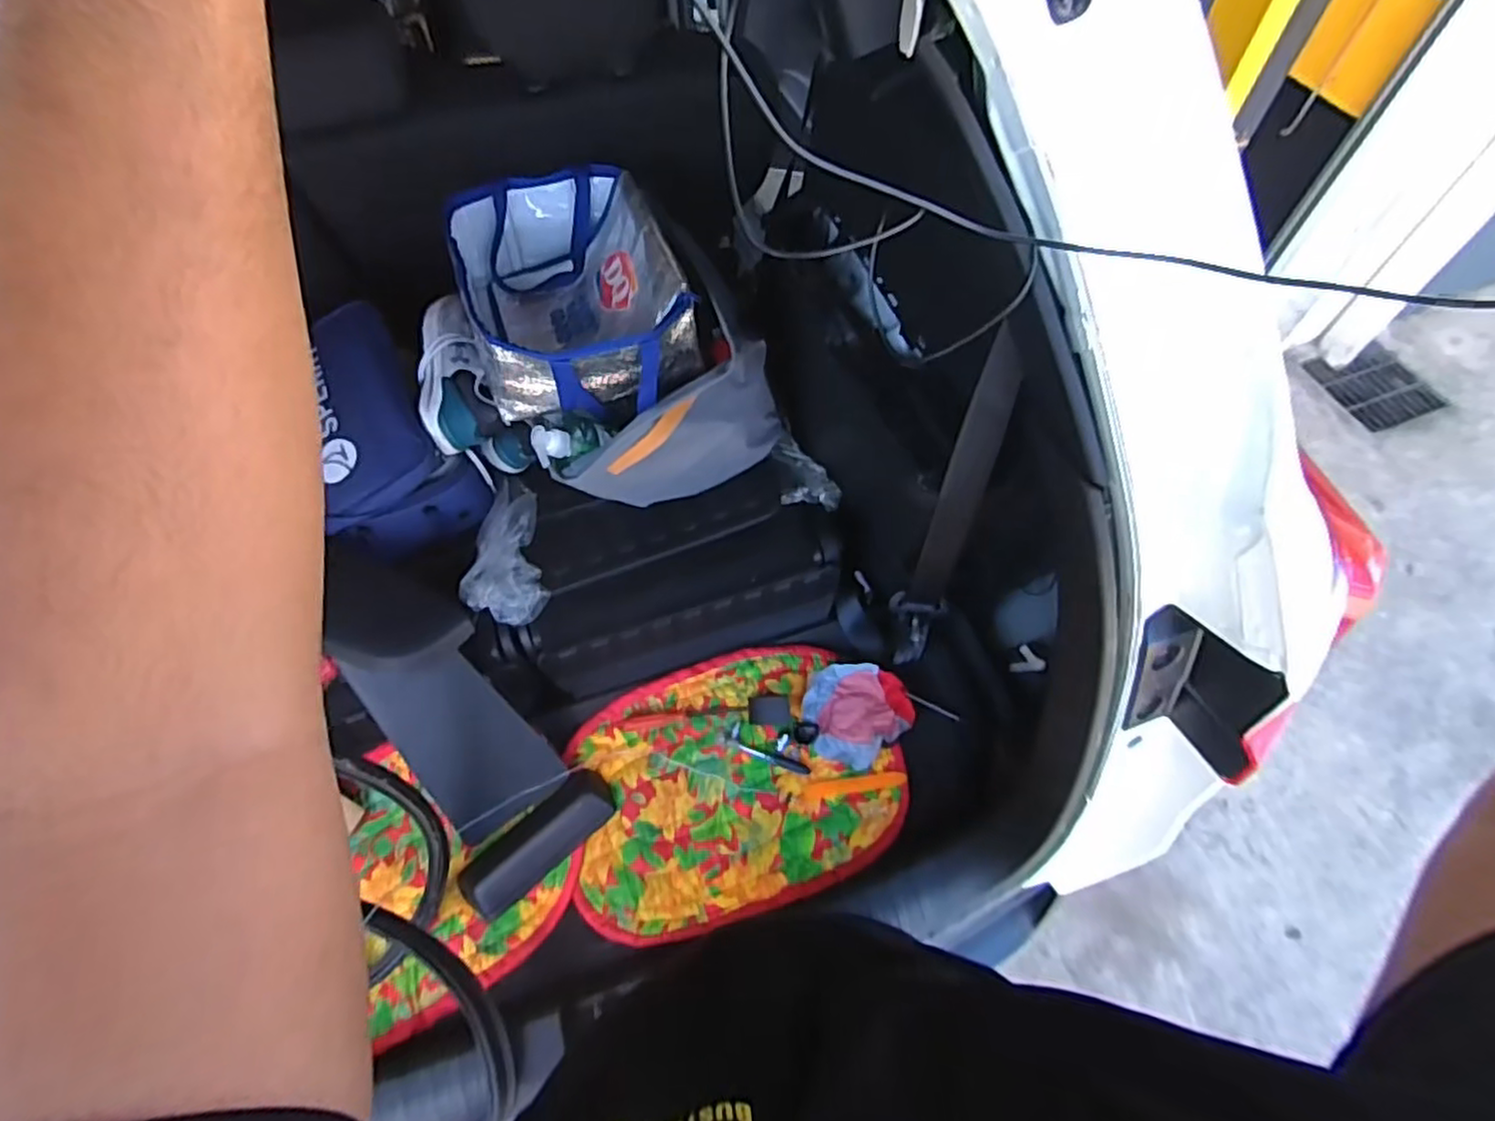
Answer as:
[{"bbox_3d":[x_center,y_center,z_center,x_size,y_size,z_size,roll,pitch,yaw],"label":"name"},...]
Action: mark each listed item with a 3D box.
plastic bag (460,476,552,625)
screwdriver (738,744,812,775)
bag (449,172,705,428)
[{"bbox_3d":[-0.332,-0.026,0.992,0.110,0.047,0.232,1,61,2],"label":"plastic bag"},{"bbox_3d":[0.039,0.294,1.033,0.110,0.009,0.016,19,63,12],"label":"screwdriver"},{"bbox_3d":[-0.238,-0.360,0.962,0.262,0.149,0.376,-18,62,-9],"label":"bag"}]

